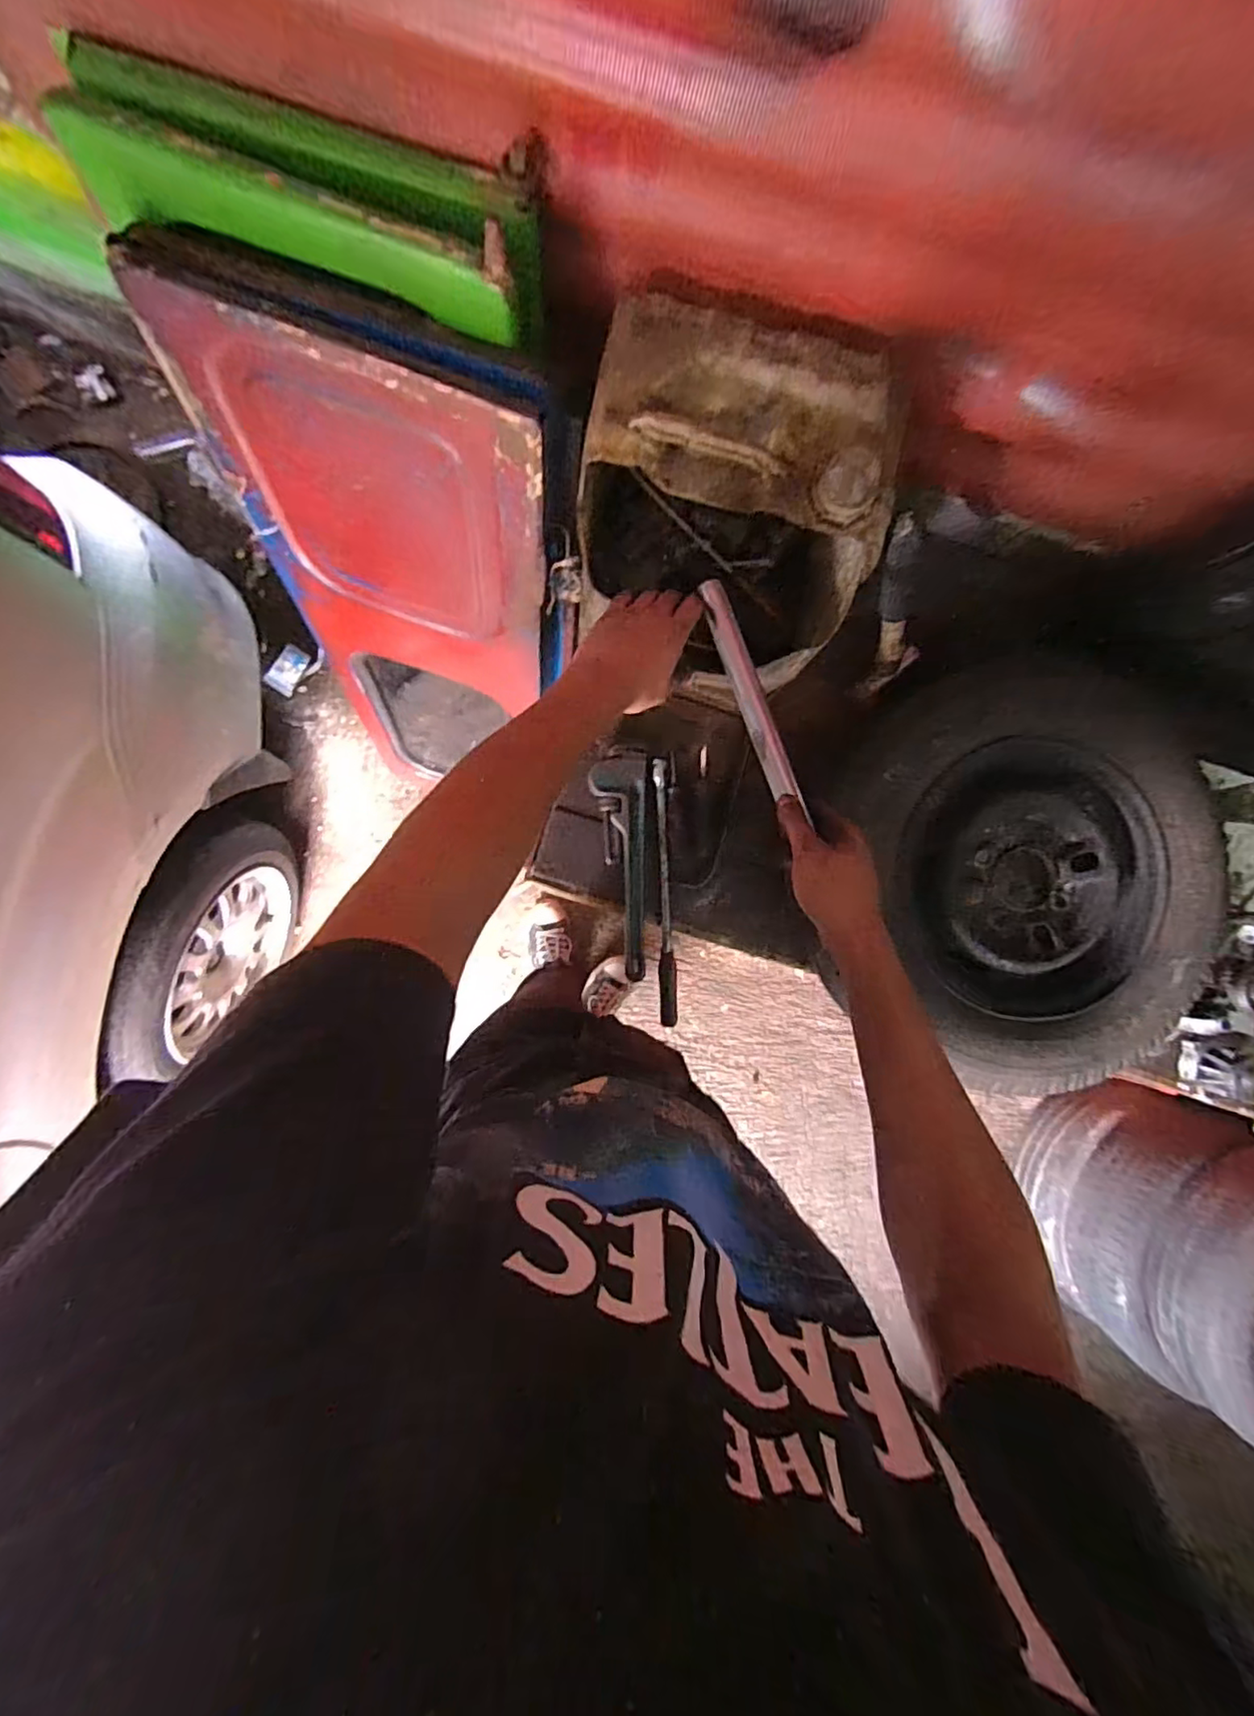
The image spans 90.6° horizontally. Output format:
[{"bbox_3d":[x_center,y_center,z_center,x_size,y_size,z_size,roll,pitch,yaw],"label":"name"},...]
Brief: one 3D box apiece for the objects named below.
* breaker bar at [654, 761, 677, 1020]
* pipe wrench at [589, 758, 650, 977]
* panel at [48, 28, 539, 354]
[{"bbox_3d":[0.052,0.046,0.821,0.022,0.023,0.348,-2,88,-6],"label":"breaker bar"},{"bbox_3d":[-0.010,0.014,0.806,0.070,0.019,0.284,1,88,-6],"label":"pipe wrench"},{"bbox_3d":[-0.244,-0.522,0.476,0.363,0.072,0.112,18,86,-5],"label":"panel"}]

